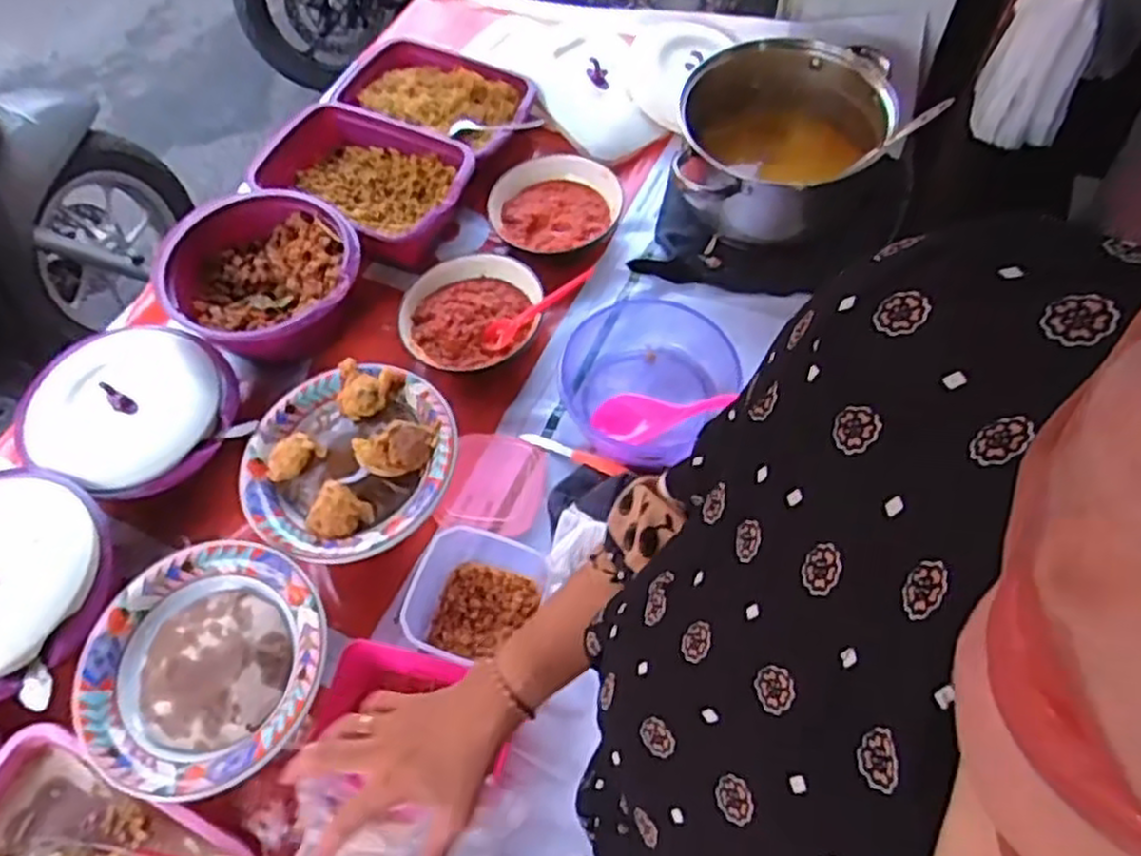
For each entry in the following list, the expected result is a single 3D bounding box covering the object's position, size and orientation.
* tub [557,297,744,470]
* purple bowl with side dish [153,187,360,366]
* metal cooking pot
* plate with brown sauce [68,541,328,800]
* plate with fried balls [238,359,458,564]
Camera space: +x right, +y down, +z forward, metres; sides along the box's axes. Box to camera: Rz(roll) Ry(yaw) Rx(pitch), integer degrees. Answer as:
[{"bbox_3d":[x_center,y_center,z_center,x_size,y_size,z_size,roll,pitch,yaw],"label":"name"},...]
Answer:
[{"bbox_3d":[0.081,-0.054,0.866,0.185,0.066,0.197,32,67,18],"label":"tub"},{"bbox_3d":[-0.358,-0.174,0.922,0.223,0.108,0.213,-1,61,2],"label":"purple bowl with side dish"},{"bbox_3d":[0.255,-0.309,0.922,0.279,0.154,0.271,26,66,16],"label":"metal cooking pot"},{"bbox_3d":[-0.332,0.211,0.684,0.216,0.033,0.212,-5,61,0],"label":"plate with brown sauce"},{"bbox_3d":[-0.228,0.035,0.785,0.210,0.059,0.210,-1,61,2],"label":"plate with fried balls"}]

